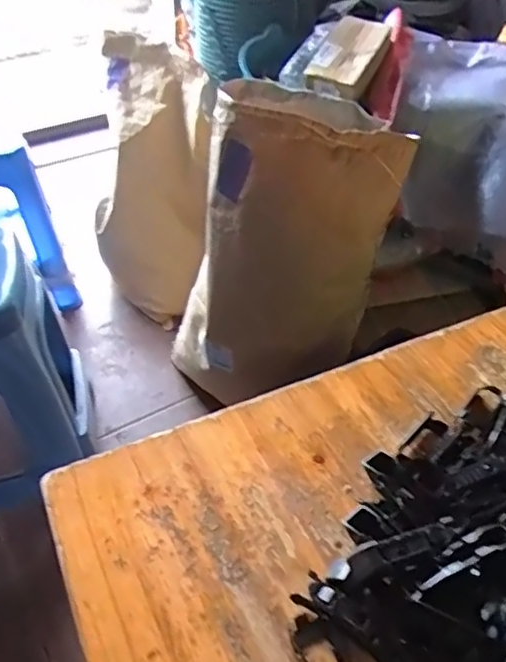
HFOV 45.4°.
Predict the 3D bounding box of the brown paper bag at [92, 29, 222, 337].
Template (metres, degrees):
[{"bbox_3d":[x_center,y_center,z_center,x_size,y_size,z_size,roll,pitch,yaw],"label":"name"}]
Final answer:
[{"bbox_3d":[-0.248,-0.401,1.630,0.301,0.731,0.215,3,10,2],"label":"brown paper bag"}]

